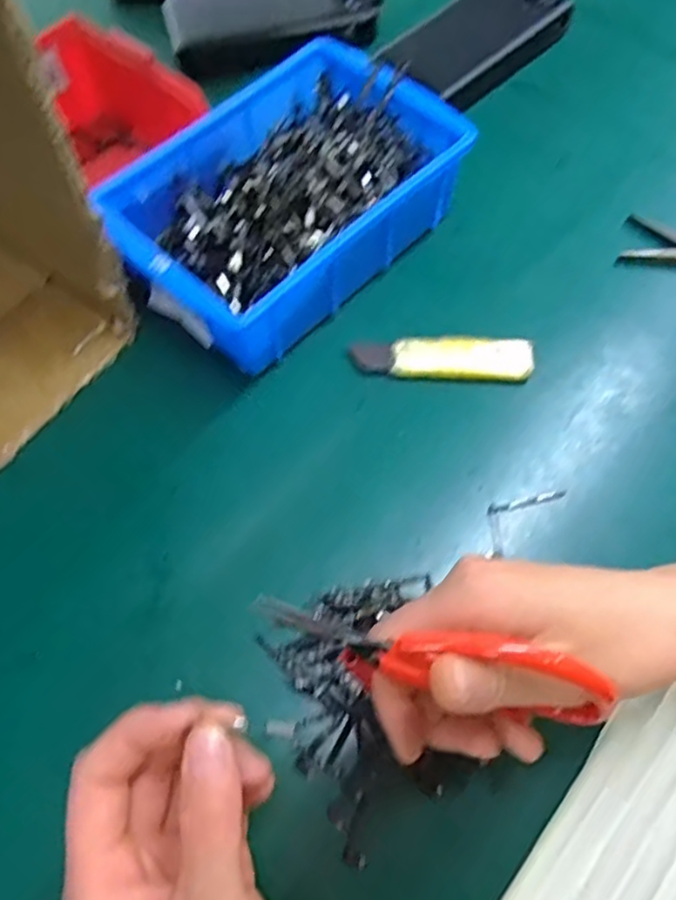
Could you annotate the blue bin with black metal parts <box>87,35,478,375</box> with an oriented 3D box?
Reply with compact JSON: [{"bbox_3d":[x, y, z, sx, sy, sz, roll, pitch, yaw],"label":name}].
[{"bbox_3d":[-0.036,-0.158,0.423,0.206,0.065,0.144,-40,70,-17],"label":"blue bin with black metal parts"}]

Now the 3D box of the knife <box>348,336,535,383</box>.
[{"bbox_3d":[0.062,-0.054,0.404,0.105,0.006,0.028,2,64,1],"label":"knife"}]

